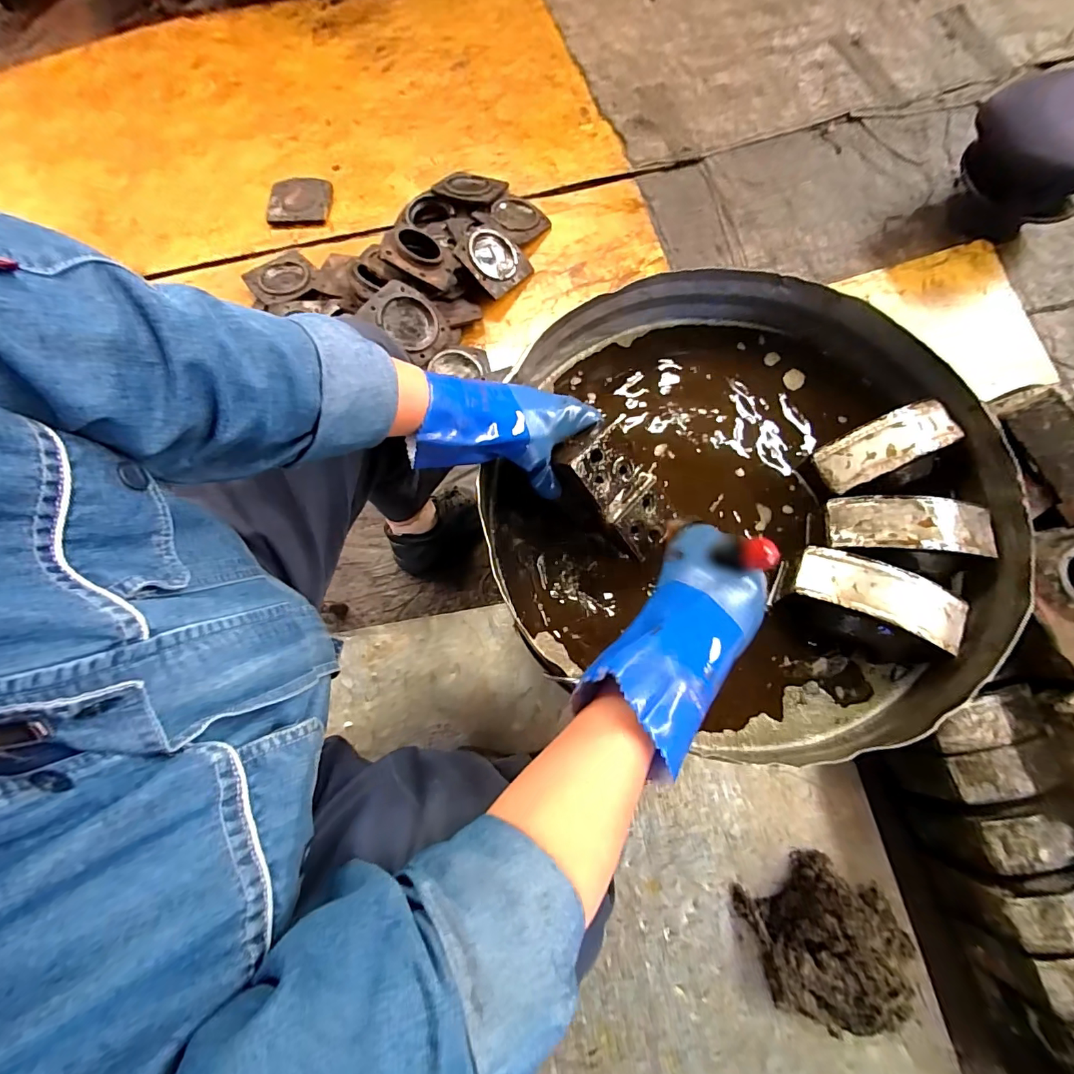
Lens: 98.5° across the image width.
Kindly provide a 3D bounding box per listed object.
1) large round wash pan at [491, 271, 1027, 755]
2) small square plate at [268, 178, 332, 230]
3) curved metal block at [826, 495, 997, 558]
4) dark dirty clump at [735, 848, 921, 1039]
[{"bbox_3d":[0.230,-0.058,0.521,0.535,0.112,0.519,0,74,1],"label":"large round wash pan"},{"bbox_3d":[-0.568,-0.799,1.104,0.150,0.016,0.129,0,74,4],"label":"small square plate"},{"bbox_3d":[0.386,-0.011,0.475,0.150,0.029,0.058,5,75,6],"label":"curved metal block"},{"bbox_3d":[0.397,0.548,0.624,0.195,0.052,0.186,-1,74,4],"label":"dark dirty clump"}]

